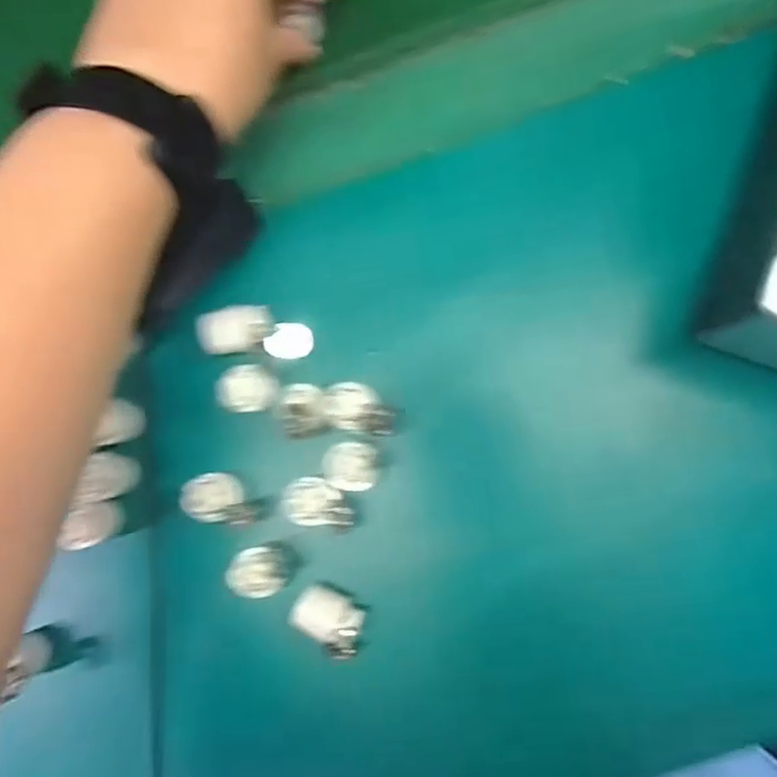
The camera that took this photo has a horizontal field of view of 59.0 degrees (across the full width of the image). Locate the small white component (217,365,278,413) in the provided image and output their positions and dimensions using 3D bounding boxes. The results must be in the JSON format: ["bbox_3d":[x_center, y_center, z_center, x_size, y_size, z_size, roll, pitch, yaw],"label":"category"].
[{"bbox_3d":[-0.063,0.000,0.308,0.022,0.013,0.021,-1,83,6],"label":"small white component"}]

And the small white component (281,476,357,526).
[{"bbox_3d":[-0.030,0.050,0.304,0.030,0.011,0.021,3,83,7],"label":"small white component"}]

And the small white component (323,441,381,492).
[{"bbox_3d":[-0.016,0.035,0.304,0.022,0.013,0.021,-7,82,5],"label":"small white component"}]

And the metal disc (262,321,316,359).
[{"bbox_3d":[-0.047,-0.023,0.329,0.021,0.007,0.020,-1,83,6],"label":"metal disc"}]

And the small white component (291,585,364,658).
[{"bbox_3d":[-0.026,0.103,0.302,0.031,0.011,0.023,30,87,9],"label":"small white component"}]

